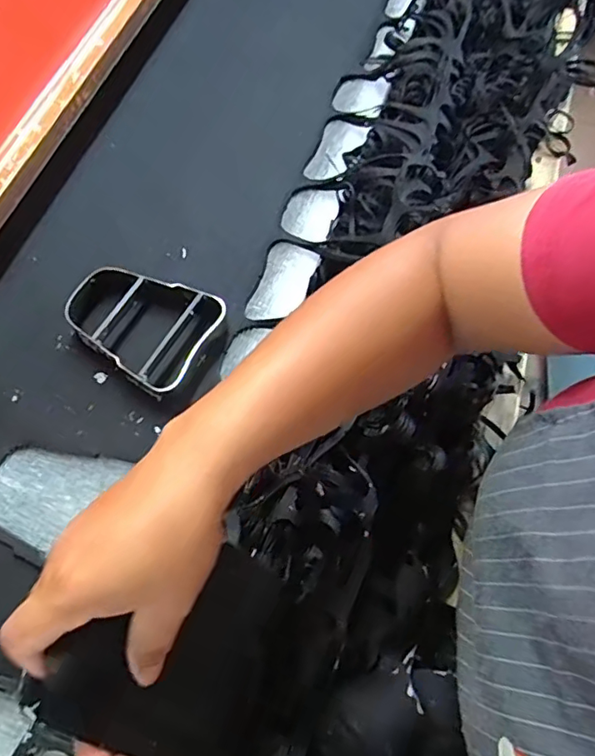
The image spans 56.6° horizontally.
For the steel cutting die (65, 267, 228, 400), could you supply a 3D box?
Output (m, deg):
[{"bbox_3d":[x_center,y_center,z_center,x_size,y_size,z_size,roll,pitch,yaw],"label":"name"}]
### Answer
[{"bbox_3d":[-0.157,-0.053,0.515,0.159,0.033,0.105,26,68,11],"label":"steel cutting die"}]

